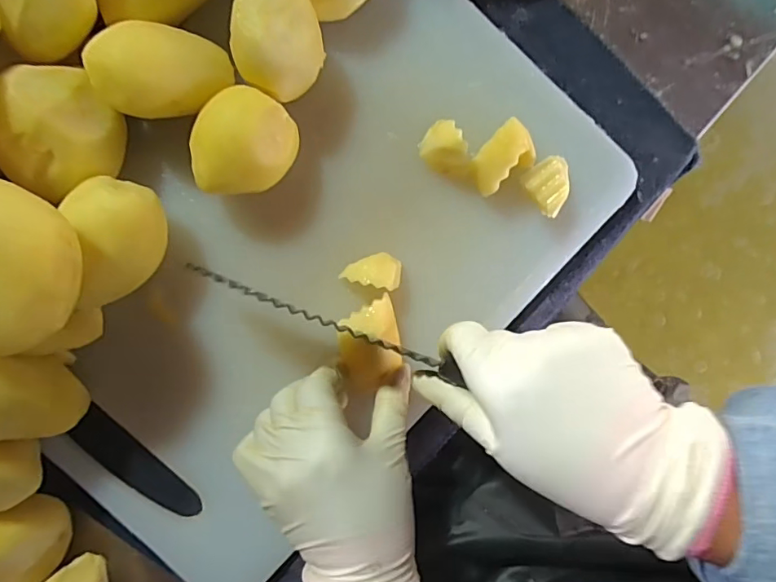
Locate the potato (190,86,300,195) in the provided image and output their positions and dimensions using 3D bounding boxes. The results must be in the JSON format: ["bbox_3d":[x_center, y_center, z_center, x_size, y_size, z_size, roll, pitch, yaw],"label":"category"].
[{"bbox_3d":[-0.079,-0.081,0.292,0.049,0.050,0.055,11,92,-2],"label":"potato"}]

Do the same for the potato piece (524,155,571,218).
[{"bbox_3d":[0.099,-0.064,0.315,0.027,0.020,0.031,-31,92,0],"label":"potato piece"}]

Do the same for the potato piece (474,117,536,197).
[{"bbox_3d":[0.068,-0.079,0.307,0.036,0.027,0.028,-34,92,0],"label":"potato piece"}]

